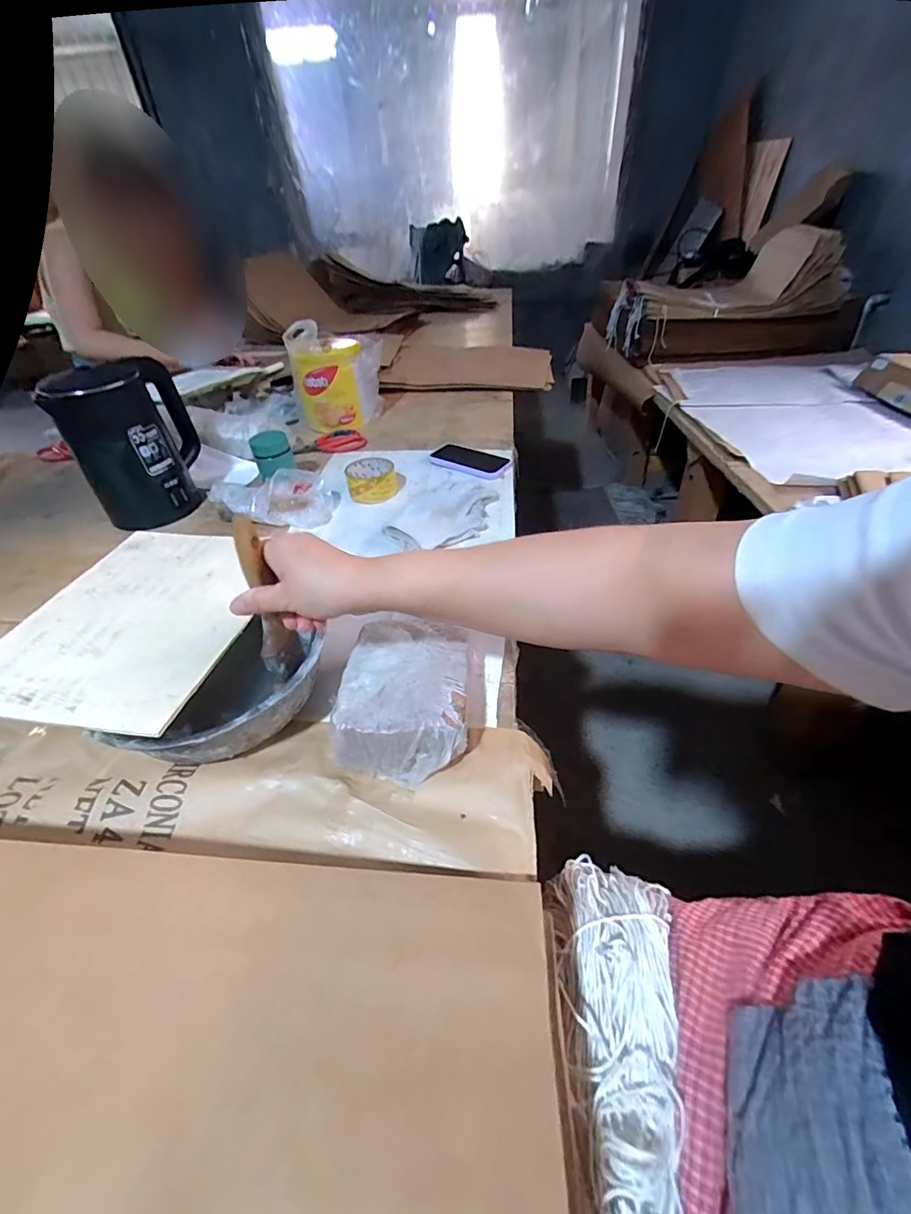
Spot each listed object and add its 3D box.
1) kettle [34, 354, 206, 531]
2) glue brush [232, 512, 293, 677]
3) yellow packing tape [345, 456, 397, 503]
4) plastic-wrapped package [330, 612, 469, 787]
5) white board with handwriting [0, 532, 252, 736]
[{"bbox_3d":[-0.529,-0.269,0.780,0.155,0.213,0.156,-16,43,-13],"label":"kettle"},{"bbox_3d":[-0.159,-0.008,0.391,0.020,0.140,0.019,-3,26,1],"label":"glue brush"},{"bbox_3d":[-0.146,-0.222,0.824,0.088,0.039,0.096,-6,42,-2],"label":"yellow packing tape"},{"bbox_3d":[-0.045,0.079,0.440,0.113,0.057,0.146,-1,42,4],"label":"plastic-wrapped package"},{"bbox_3d":[-0.318,0.004,0.481,0.230,0.011,0.270,5,42,10],"label":"white board with handwriting"}]

